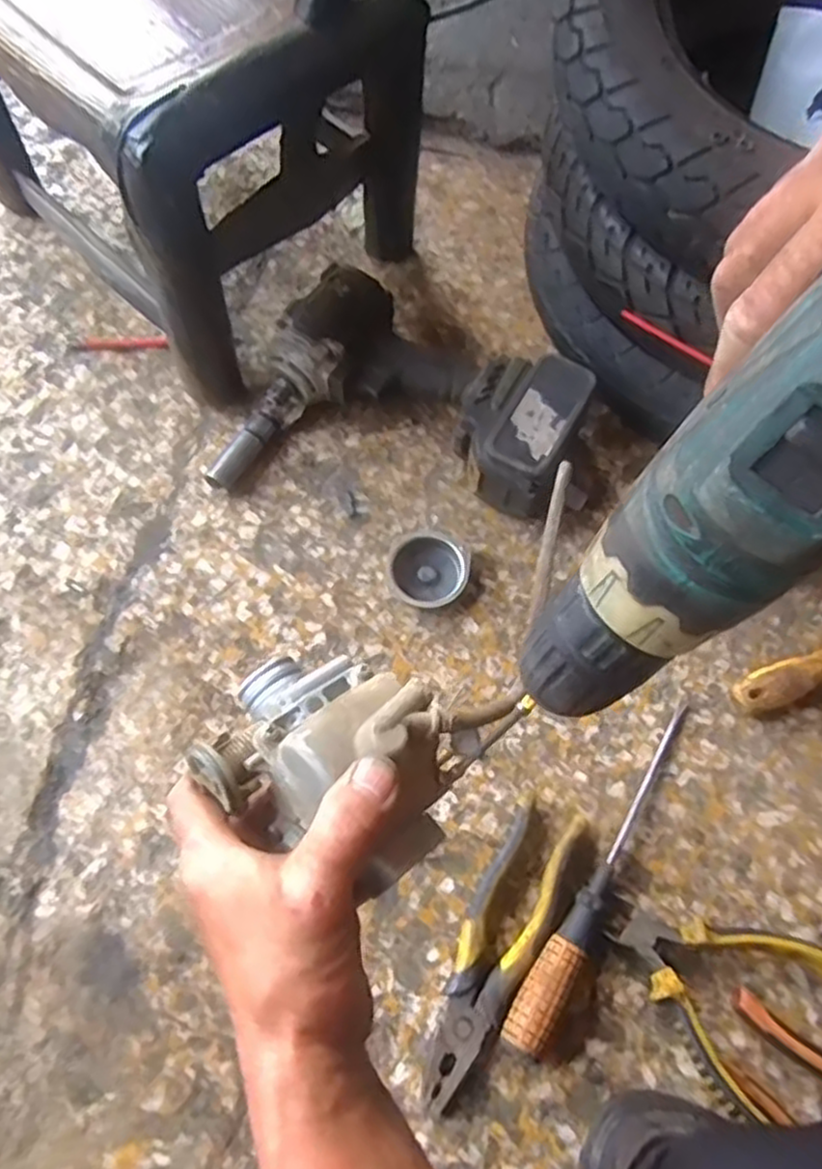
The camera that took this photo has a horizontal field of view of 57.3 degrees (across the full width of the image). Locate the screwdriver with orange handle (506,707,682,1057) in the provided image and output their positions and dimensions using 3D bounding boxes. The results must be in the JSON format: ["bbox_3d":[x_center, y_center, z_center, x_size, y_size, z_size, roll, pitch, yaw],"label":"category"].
[{"bbox_3d":[0.137,0.187,0.498,0.031,0.030,0.248,34,71,11],"label":"screwdriver with orange handle"}]

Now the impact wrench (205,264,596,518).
[{"bbox_3d":[-0.005,-0.125,0.594,0.249,0.078,0.193,24,69,7],"label":"impact wrench"}]

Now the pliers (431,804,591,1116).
[{"bbox_3d":[0.055,0.233,0.485,0.049,0.019,0.185,27,70,9],"label":"pliers"}]

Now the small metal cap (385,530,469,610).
[{"bbox_3d":[0.012,-0.010,0.579,0.059,0.018,0.061,1,68,-2],"label":"small metal cap"}]

